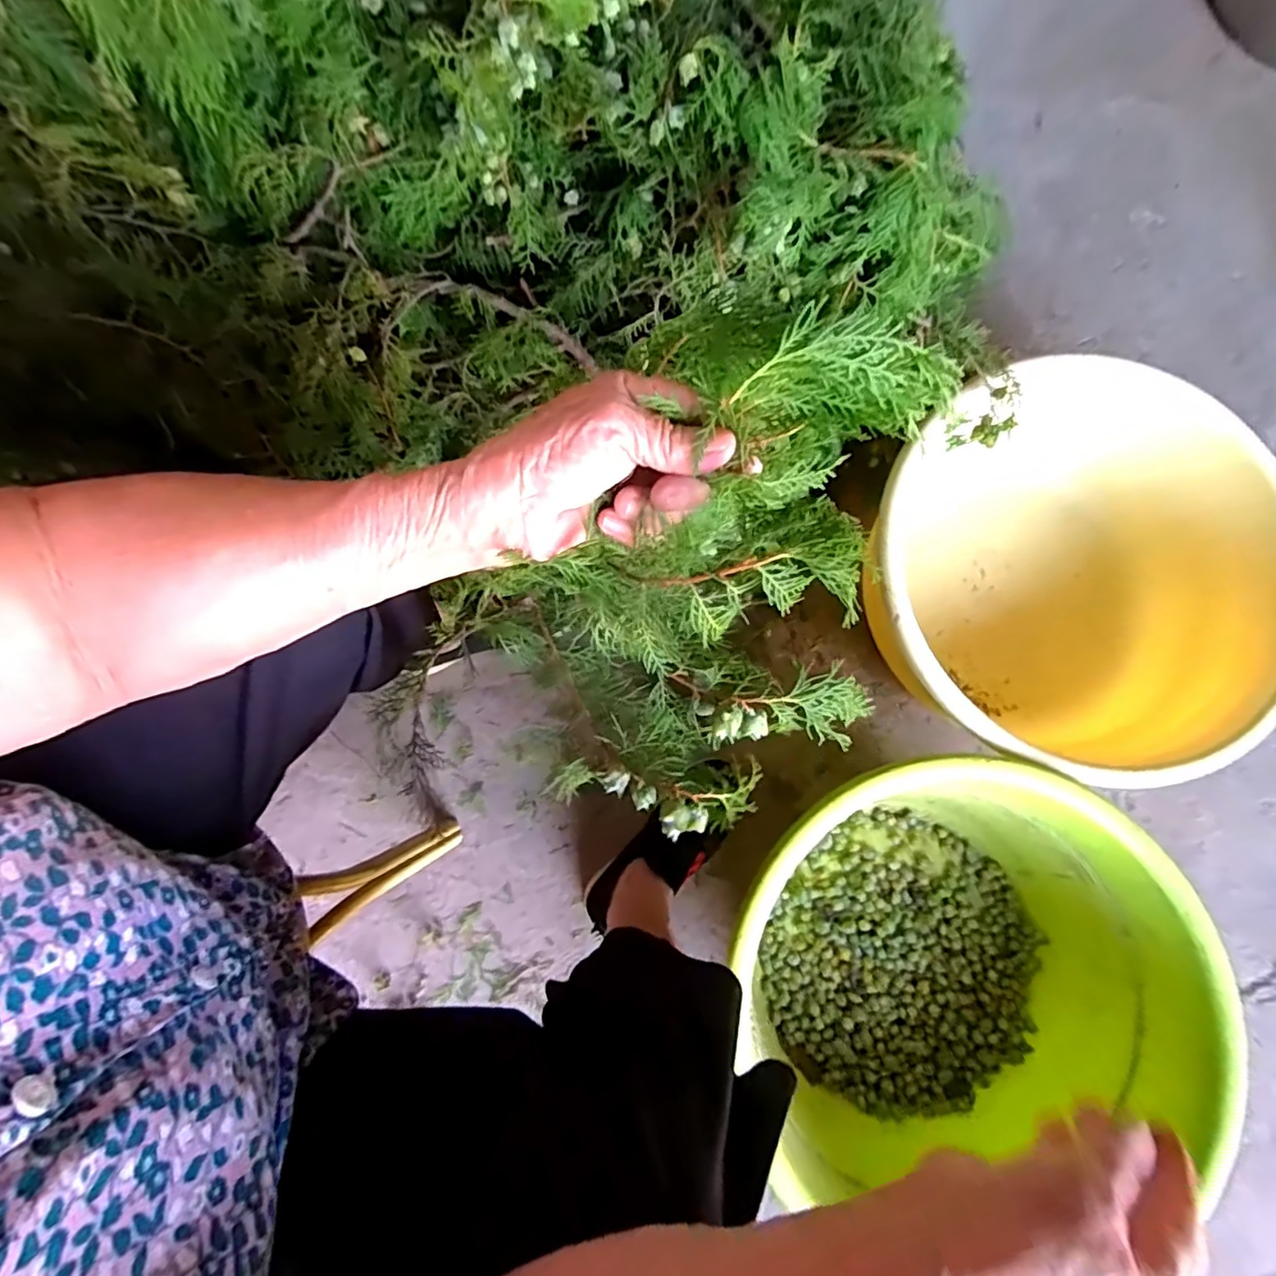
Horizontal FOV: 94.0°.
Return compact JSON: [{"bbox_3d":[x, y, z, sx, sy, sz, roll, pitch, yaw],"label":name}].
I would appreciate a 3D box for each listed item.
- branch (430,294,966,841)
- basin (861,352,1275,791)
[{"bbox_3d":[0.038,-0.016,0.298,0.244,0.166,0.192,-33,82,-6],"label":"branch"},{"bbox_3d":[0.470,-0.065,0.688,0.404,0.182,0.431,0,82,-3],"label":"basin"}]

